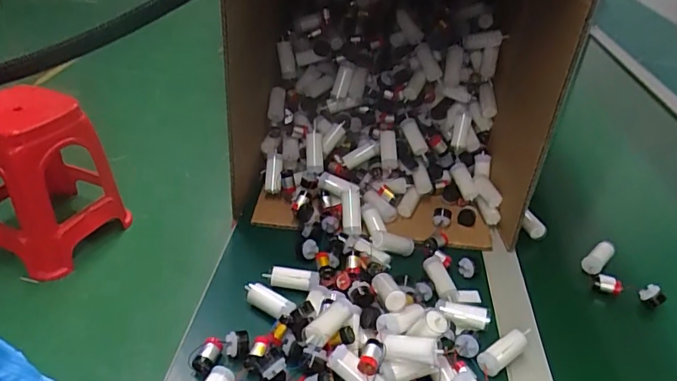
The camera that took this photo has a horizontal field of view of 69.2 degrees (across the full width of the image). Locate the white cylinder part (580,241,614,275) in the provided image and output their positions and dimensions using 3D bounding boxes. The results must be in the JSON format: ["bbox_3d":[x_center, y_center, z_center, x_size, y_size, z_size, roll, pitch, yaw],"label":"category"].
[{"bbox_3d":[0.309,0.080,0.581,0.055,0.016,0.021,-26,44,-36],"label":"white cylinder part"}]

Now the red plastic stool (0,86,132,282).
[{"bbox_3d":[-0.897,-0.041,1.502,0.382,0.452,0.366,17,37,18],"label":"red plastic stool"}]

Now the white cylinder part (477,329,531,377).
[{"bbox_3d":[0.155,0.145,0.450,0.064,0.014,0.019,-29,48,-22],"label":"white cylinder part"}]

